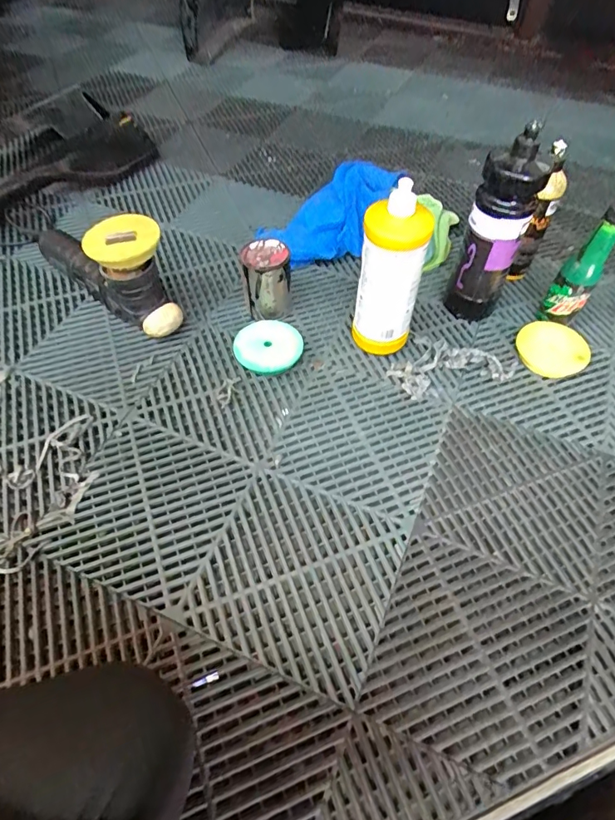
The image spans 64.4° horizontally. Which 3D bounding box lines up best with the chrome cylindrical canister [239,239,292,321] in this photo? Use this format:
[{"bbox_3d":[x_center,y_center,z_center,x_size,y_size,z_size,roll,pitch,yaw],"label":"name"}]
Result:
[{"bbox_3d":[-0.061,-0.199,0.761,0.069,0.102,0.072,-11,53,-8],"label":"chrome cylindrical canister"}]

